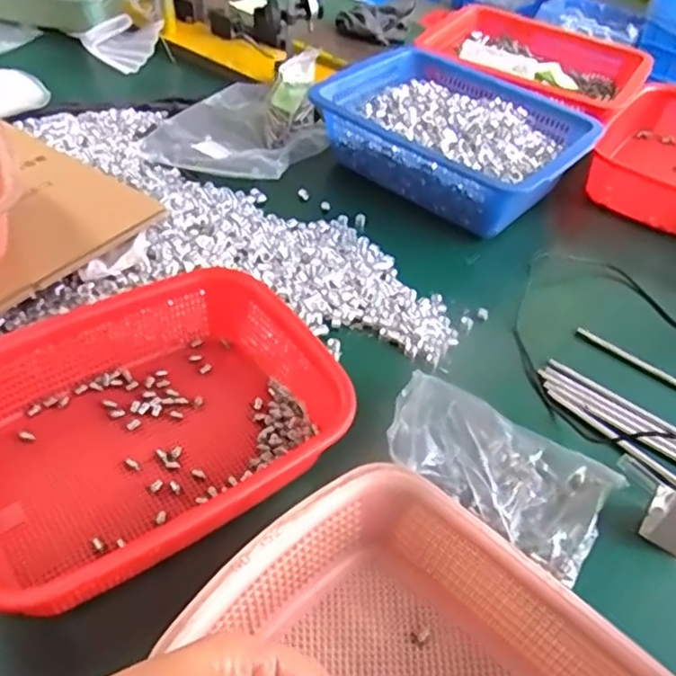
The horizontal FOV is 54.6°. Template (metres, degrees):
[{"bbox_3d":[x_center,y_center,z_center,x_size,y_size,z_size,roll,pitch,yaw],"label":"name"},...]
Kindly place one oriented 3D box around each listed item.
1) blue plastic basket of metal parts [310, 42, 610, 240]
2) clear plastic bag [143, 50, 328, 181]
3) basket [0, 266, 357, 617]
[{"bbox_3d":[0.161,-0.264,0.850,0.307,0.087,0.249,33,50,24],"label":"blue plastic basket of metal parts"},{"bbox_3d":[-0.123,-0.295,0.846,0.185,0.086,0.232,20,46,13],"label":"clear plastic bag"},{"bbox_3d":[-0.142,0.058,0.505,0.316,0.073,0.223,-25,53,-29],"label":"basket"}]

